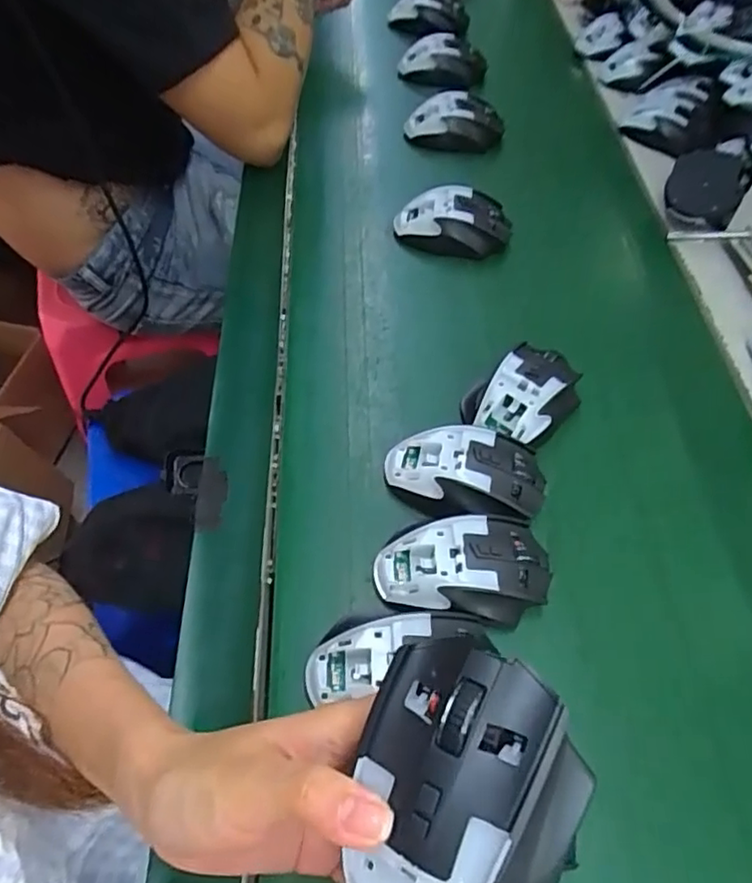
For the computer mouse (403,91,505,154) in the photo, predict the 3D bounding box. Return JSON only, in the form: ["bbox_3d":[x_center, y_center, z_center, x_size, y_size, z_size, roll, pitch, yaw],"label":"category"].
[{"bbox_3d":[0.093,-0.375,0.727,0.116,0.051,0.069,10,56,3],"label":"computer mouse"}]

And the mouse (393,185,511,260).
[{"bbox_3d":[0.078,-0.221,0.620,0.117,0.042,0.067,7,56,2],"label":"mouse"}]

